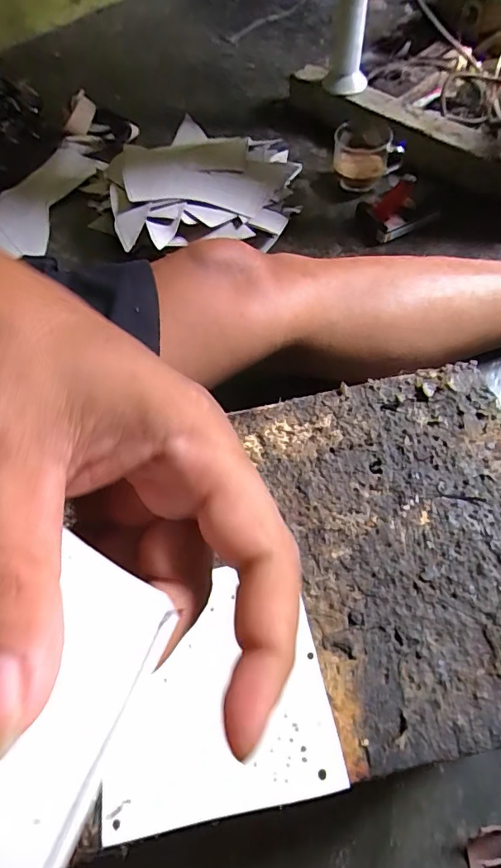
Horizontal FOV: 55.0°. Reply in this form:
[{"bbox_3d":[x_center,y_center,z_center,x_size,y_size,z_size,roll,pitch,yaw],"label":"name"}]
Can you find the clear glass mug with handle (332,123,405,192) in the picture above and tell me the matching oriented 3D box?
[{"bbox_3d":[0.153,-0.374,0.653,0.080,0.058,0.071,-19,61,-8],"label":"clear glass mug with handle"}]

